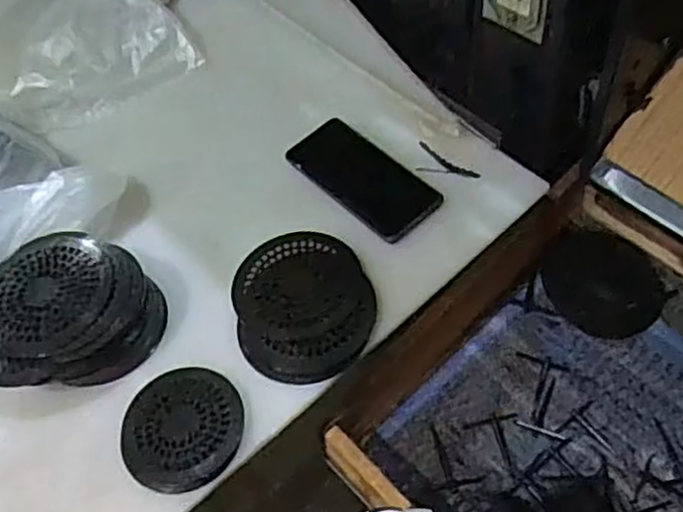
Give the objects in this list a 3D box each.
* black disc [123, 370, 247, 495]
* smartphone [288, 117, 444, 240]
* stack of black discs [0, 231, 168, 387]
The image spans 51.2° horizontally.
[{"bbox_3d":[-0.131,0.140,0.588,0.097,0.009,0.100,-3,55,5],"label":"black disc"},{"bbox_3d":[0.021,-0.079,0.713,0.069,0.017,0.155,-38,60,-20],"label":"smartphone"},{"bbox_3d":[-0.239,0.048,0.628,0.148,0.051,0.142,-1,55,6],"label":"stack of black discs"}]

